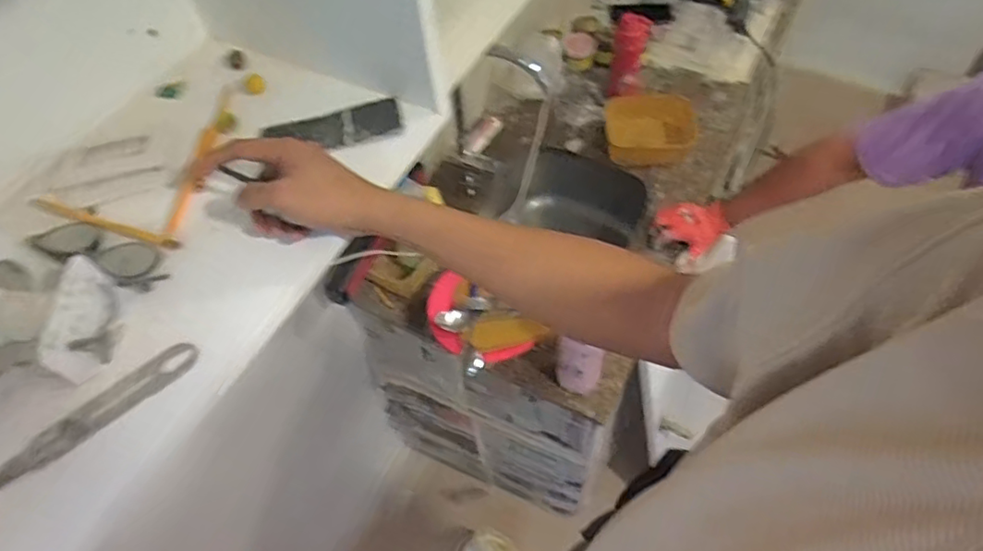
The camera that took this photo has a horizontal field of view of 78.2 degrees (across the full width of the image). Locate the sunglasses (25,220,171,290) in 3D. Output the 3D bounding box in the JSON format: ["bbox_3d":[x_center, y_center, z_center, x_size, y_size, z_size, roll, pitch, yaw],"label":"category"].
[{"bbox_3d":[-0.354,-0.020,0.551,0.137,0.024,0.043,20,60,17],"label":"sunglasses"}]

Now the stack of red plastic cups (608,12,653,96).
[{"bbox_3d":[0.324,-0.503,1.413,0.087,0.203,0.065,-3,56,2],"label":"stack of red plastic cups"}]

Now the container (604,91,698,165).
[{"bbox_3d":[0.371,-0.341,1.383,0.217,0.057,0.188,-2,56,3],"label":"container"}]

